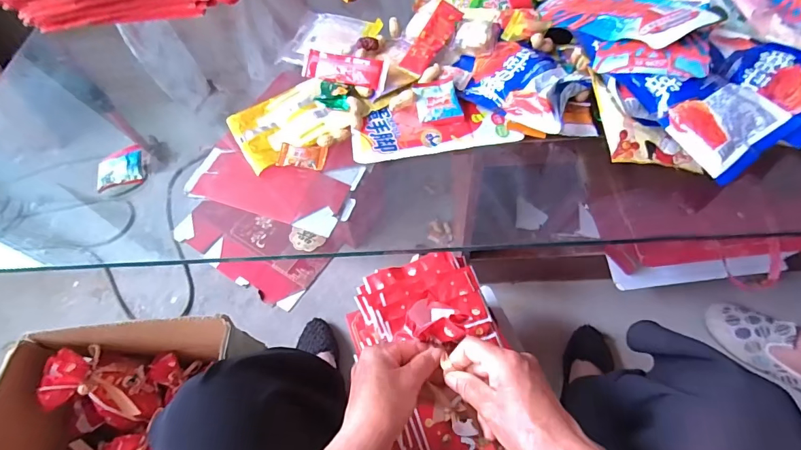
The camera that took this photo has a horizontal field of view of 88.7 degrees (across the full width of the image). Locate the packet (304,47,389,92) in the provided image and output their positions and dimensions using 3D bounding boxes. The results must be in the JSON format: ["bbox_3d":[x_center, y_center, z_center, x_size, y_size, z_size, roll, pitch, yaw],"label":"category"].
[{"bbox_3d":[-0.066,-0.185,0.489,0.108,0.012,0.033,16,99,15],"label":"packet"}]

